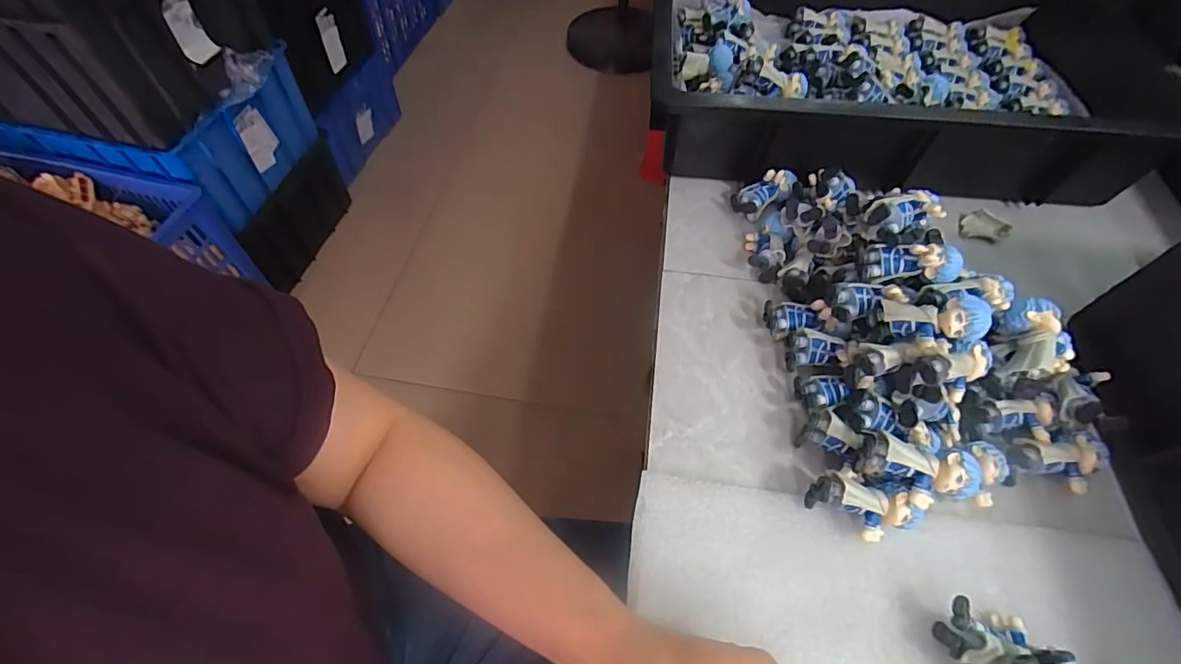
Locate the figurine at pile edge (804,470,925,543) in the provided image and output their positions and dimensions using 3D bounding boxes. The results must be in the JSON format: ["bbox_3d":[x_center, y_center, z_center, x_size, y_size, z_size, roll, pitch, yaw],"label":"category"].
[{"bbox_3d":[0.164,0.107,0.308,0.060,0.033,0.026,18,59,9],"label":"figurine at pile edge"}]

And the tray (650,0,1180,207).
[{"bbox_3d":[0.298,-0.281,0.517,0.462,0.085,0.341,5,57,1],"label":"tray"}]

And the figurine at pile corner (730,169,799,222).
[{"bbox_3d":[0.155,-0.122,0.451,0.060,0.028,0.023,-29,63,0],"label":"figurine at pile corner"}]

